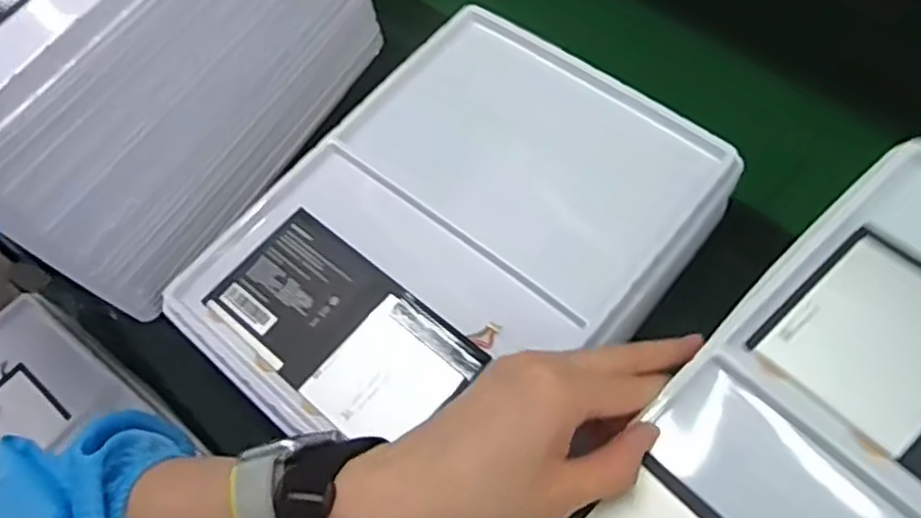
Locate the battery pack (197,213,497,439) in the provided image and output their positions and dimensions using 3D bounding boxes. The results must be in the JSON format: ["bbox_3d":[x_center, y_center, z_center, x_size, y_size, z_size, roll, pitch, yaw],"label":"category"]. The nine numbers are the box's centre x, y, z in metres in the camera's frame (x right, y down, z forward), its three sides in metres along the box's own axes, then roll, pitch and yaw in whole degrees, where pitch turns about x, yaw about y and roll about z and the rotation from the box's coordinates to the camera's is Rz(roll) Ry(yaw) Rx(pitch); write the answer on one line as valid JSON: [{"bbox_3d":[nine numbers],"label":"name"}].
[{"bbox_3d":[-0.077,0.044,0.445,0.170,0.010,0.090,37,69,22],"label":"battery pack"}]

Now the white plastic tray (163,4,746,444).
[{"bbox_3d":[-0.001,-0.020,0.469,0.247,0.022,0.330,36,69,22],"label":"white plastic tray"}]

